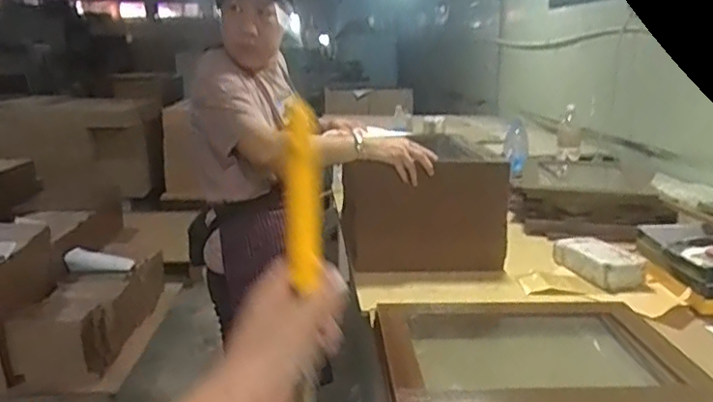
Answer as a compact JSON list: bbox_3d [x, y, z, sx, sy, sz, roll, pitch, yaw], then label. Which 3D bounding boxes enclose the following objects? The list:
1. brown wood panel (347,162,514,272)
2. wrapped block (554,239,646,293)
[{"bbox_3d":[0.156,0.042,1.391,0.372,0.260,0.026,0,24,-12],"label":"brown wood panel"},{"bbox_3d":[0.546,0.136,1.427,0.110,0.064,0.185,-5,17,-24],"label":"wrapped block"}]

